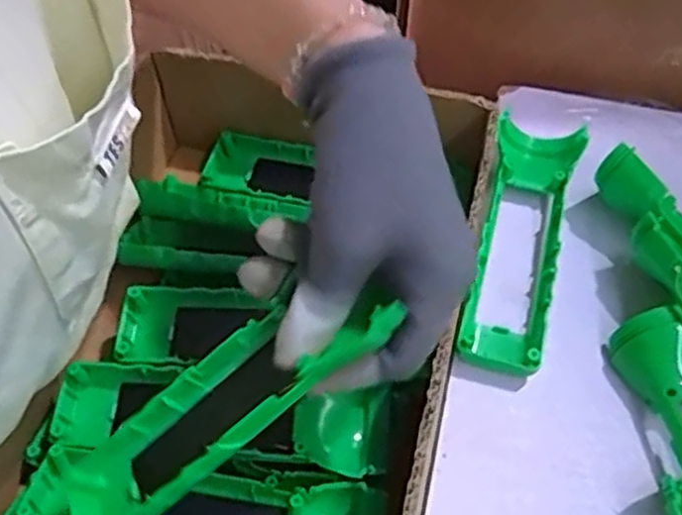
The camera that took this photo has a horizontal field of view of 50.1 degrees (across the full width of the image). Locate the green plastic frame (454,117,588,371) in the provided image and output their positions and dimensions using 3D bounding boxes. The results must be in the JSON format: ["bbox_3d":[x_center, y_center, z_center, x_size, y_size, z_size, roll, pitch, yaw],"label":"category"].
[{"bbox_3d":[0.102,-0.014,0.410,0.048,0.024,0.172,13,58,8],"label":"green plastic frame"}]

